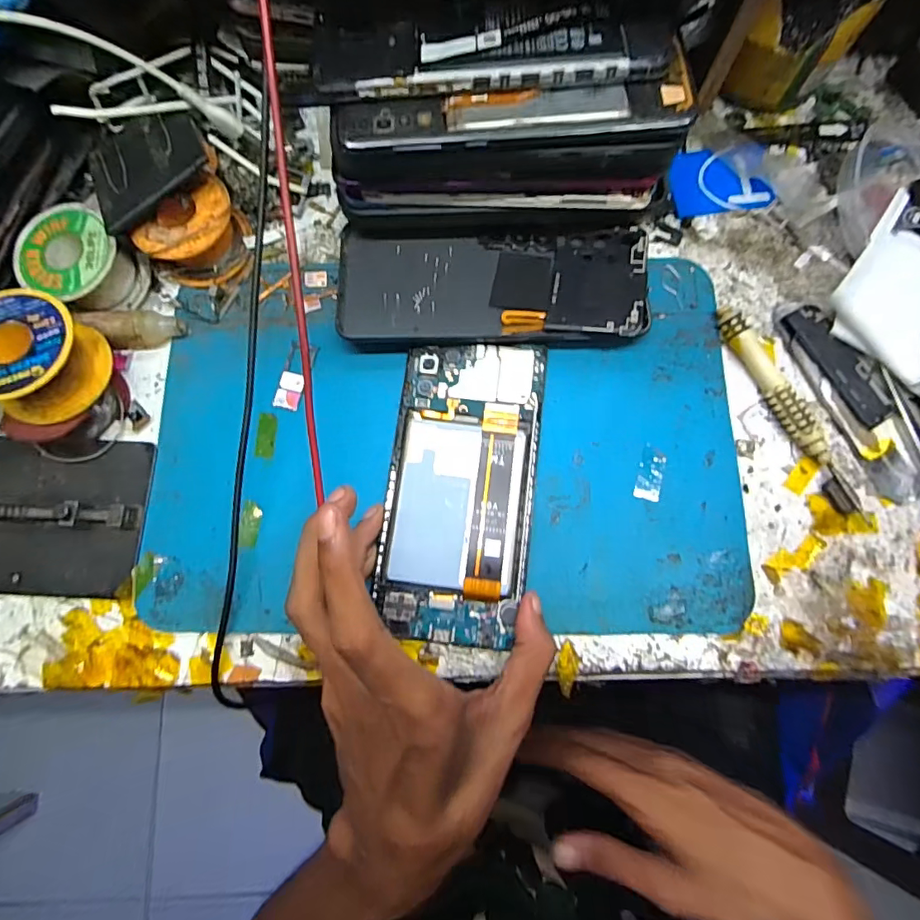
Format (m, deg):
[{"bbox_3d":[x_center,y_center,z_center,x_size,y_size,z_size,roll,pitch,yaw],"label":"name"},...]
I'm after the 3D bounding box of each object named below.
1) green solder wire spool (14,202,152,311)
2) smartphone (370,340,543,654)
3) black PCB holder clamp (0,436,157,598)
[{"bbox_3d":[-0.204,-0.107,0.267,0.053,0.025,0.047,42,82,8],"label":"green solder wire spool"},{"bbox_3d":[0.001,0.012,0.247,0.070,0.005,0.147,8,77,2],"label":"smartphone"},{"bbox_3d":[-0.219,0.027,0.250,0.115,0.013,0.078,2,79,1],"label":"black PCB holder clamp"}]

